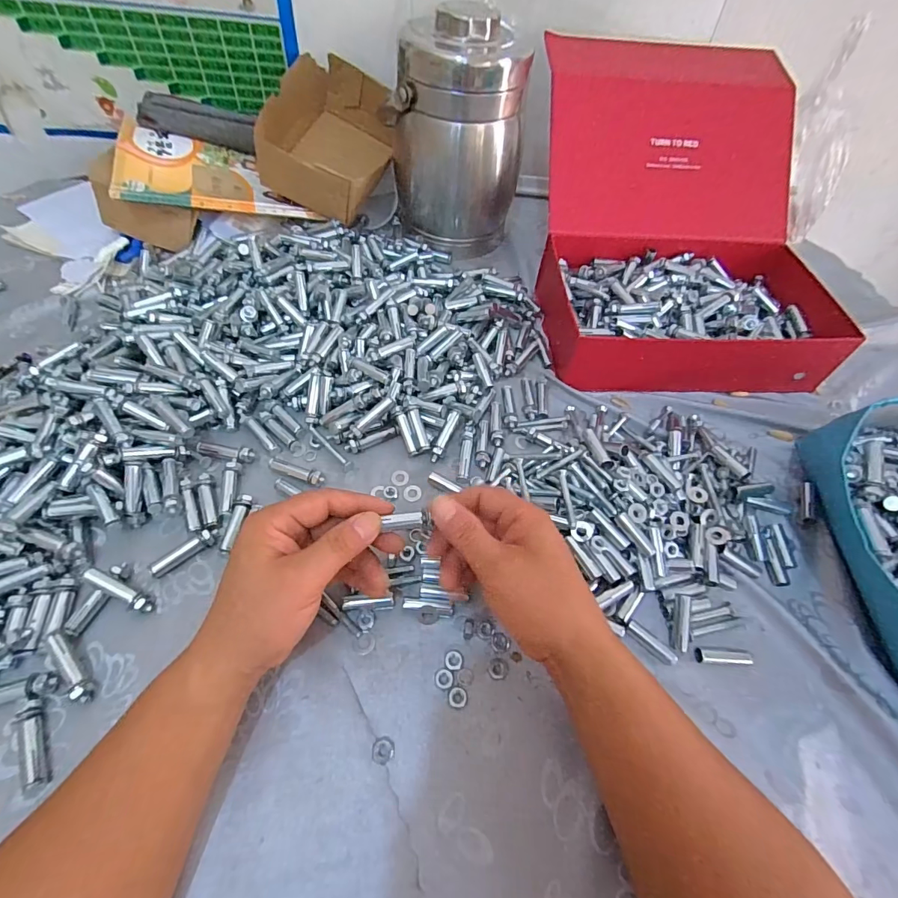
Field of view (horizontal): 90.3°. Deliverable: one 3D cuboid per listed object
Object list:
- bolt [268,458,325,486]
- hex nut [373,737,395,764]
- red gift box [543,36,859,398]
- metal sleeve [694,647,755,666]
[{"bbox_3d":[-0.140,0.020,0.409,0.056,0.017,0.016,17,56,22],"label":"bolt"},{"bbox_3d":[-0.043,0.199,0.295,0.014,0.004,0.016,3,56,-2],"label":"hex nut"},{"bbox_3d":[0.268,-0.269,0.524,0.298,0.178,0.371,-1,56,-5],"label":"red gift box"},{"bbox_3d":[0.213,0.158,0.341,0.049,0.012,0.011,3,56,-2],"label":"metal sleeve"}]

